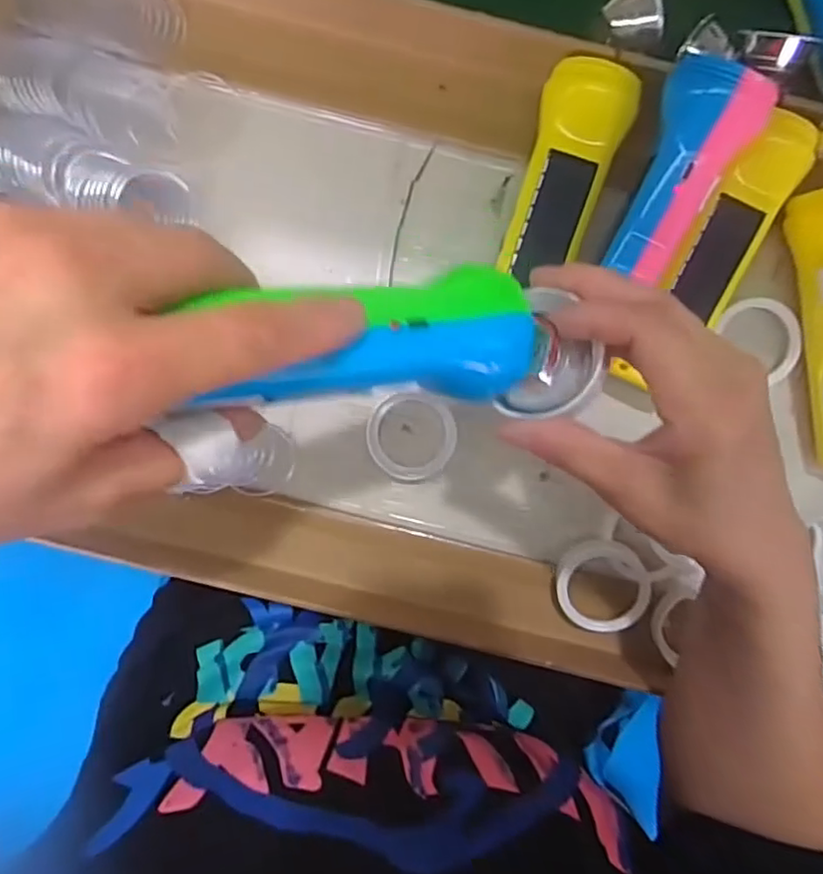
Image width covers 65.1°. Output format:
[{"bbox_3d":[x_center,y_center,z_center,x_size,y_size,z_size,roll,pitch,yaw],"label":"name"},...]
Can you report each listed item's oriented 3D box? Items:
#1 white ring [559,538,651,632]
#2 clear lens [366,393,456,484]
[{"bbox_3d":[0.115,0.089,0.387,0.053,0.014,0.054,-4,77,16],"label":"white ring"},{"bbox_3d":[0.000,0.001,0.397,0.052,0.012,0.054,0,93,0],"label":"clear lens"}]

